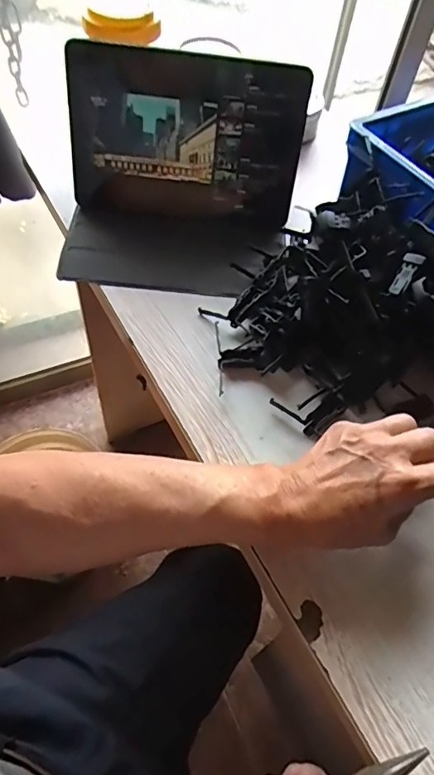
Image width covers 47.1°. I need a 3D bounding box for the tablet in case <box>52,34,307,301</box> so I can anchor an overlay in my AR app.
[{"bbox_3d":[-0.038,-0.228,0.545,0.250,0.235,0.094,4,30,-4],"label":"tablet in case"}]

